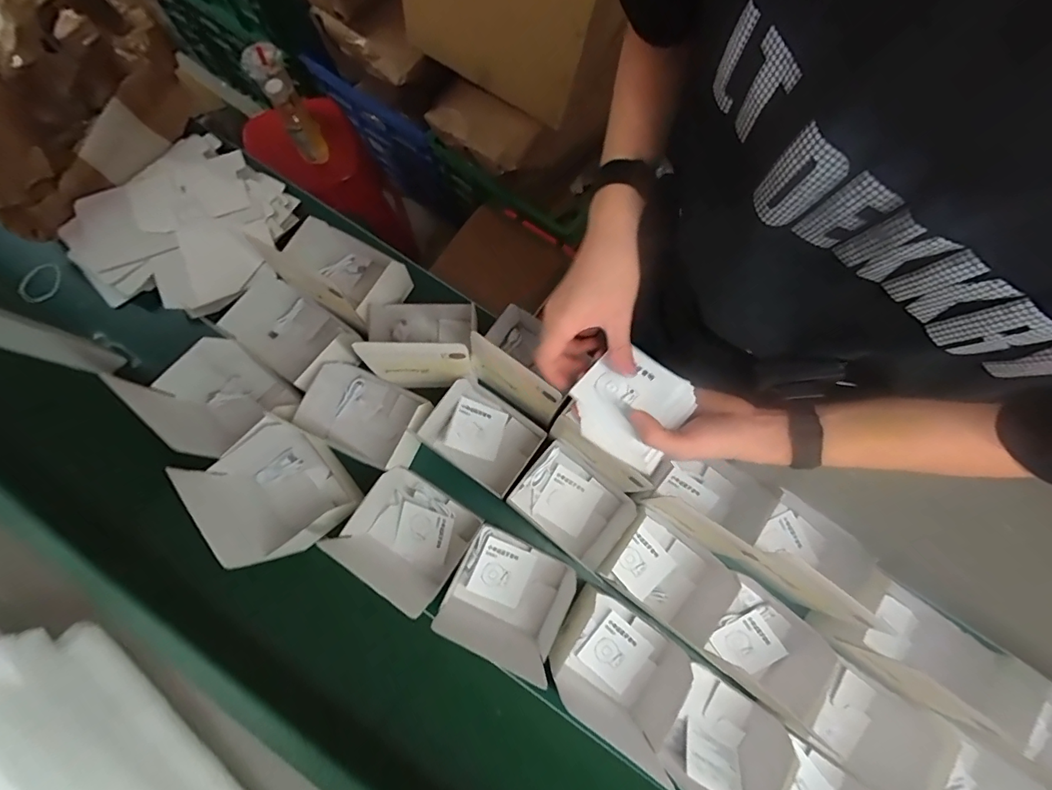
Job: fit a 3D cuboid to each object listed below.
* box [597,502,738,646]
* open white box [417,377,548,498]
[{"bbox_3d":[0.202,0.250,0.653,0.148,0.106,0.122,36,80,7],"label":"box"},{"bbox_3d":[-0.065,0.066,0.727,0.165,0.073,0.124,35,80,7],"label":"open white box"}]

